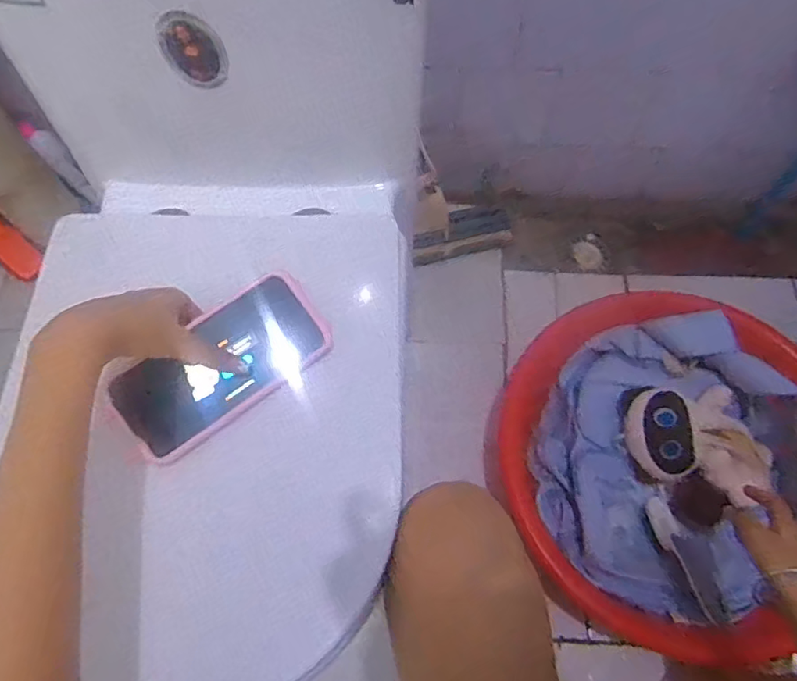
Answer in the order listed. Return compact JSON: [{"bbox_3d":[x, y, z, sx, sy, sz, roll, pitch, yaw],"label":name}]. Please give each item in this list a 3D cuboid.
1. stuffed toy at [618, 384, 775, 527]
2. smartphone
[{"bbox_3d":[0.436,0.150,0.822,0.173,0.059,0.203,-22,68,-8],"label":"stuffed toy"},{"bbox_3d":[-0.142,0.019,0.456,0.171,0.009,0.081,-36,94,-13],"label":"smartphone"}]

